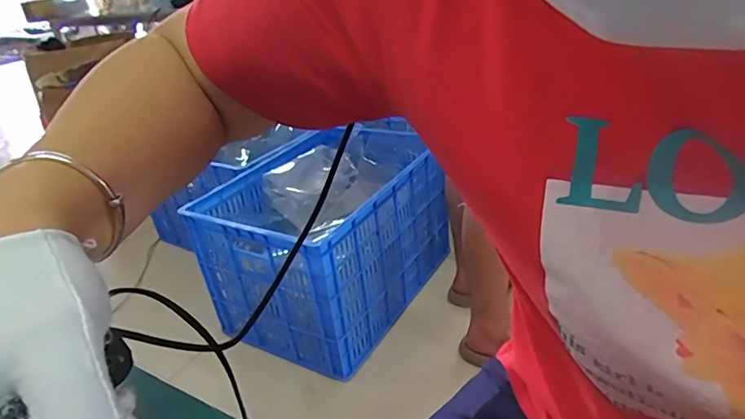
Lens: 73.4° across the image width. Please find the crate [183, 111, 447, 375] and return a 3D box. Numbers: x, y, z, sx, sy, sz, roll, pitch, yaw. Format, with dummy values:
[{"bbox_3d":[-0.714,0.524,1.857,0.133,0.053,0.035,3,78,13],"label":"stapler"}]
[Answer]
[{"bbox_3d":[-0.115,0.079,1.395,0.407,0.385,0.562,11,32,34],"label":"crate"}]

